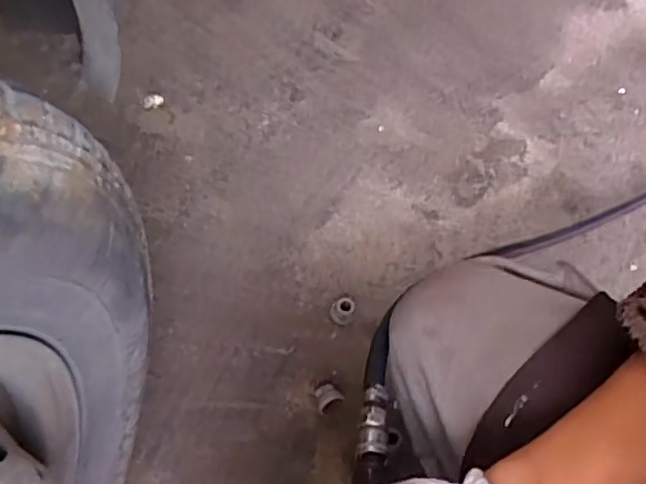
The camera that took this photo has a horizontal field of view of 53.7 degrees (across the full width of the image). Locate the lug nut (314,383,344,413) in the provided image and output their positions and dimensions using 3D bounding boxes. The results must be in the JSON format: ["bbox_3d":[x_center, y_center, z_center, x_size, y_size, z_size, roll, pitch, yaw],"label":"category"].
[{"bbox_3d":[0.004,0.172,0.713,0.027,0.029,0.028,-24,65,-16],"label":"lug nut"}]

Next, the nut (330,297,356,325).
[{"bbox_3d":[0.023,0.083,0.771,0.028,0.026,0.028,11,60,2],"label":"nut"}]

